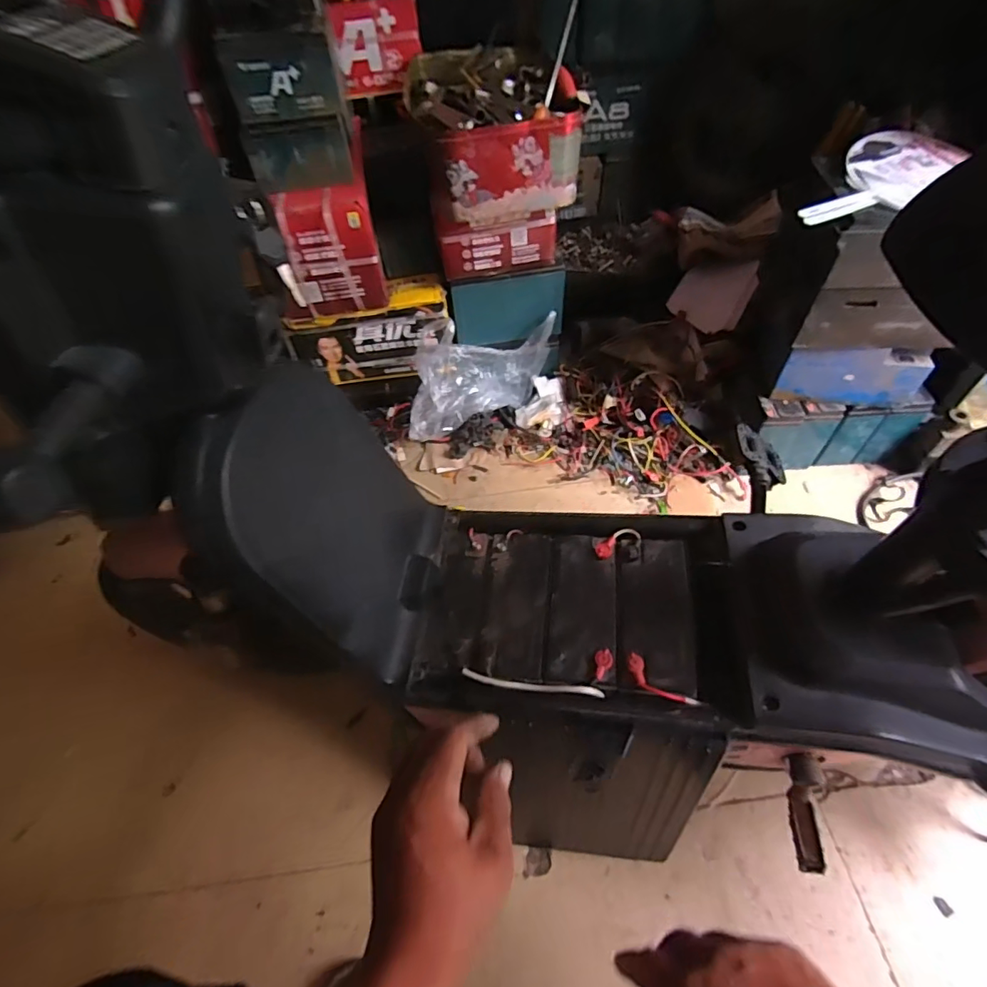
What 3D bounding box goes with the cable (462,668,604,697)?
[{"bbox_3d":[0.040,0.198,0.536,0.144,0.004,0.013,4,94,8],"label":"cable"}]

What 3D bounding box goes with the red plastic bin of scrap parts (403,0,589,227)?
[{"bbox_3d":[-0.008,-0.647,0.917,0.252,0.157,0.419,-14,53,-7],"label":"red plastic bin of scrap parts"}]

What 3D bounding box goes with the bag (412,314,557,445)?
[{"bbox_3d":[-0.027,-0.236,1.088,0.317,0.192,0.147,-6,53,-1],"label":"bag"}]

